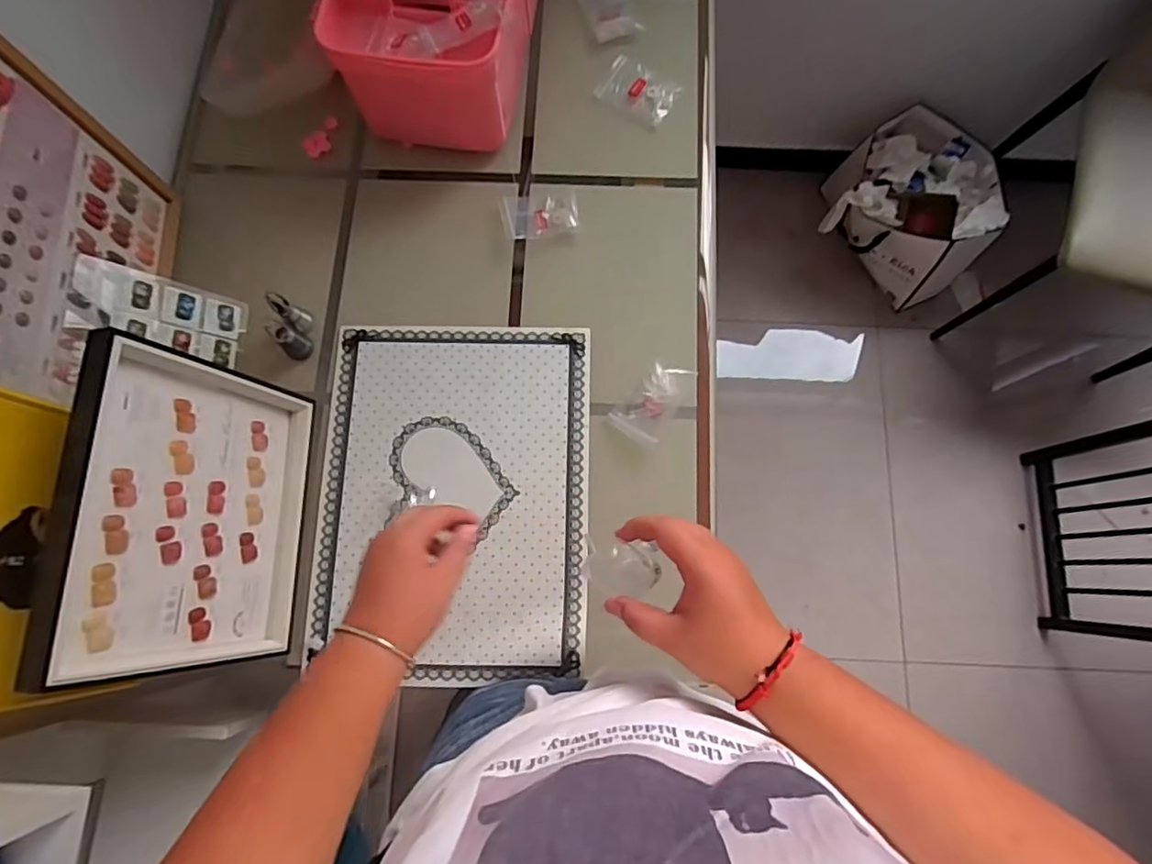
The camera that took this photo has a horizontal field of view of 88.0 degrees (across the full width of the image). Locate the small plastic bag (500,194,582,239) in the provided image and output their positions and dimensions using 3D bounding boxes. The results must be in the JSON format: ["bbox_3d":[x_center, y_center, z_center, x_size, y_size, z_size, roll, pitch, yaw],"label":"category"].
[{"bbox_3d":[-0.043,-0.267,0.727,0.092,0.009,0.059,-5,77,-2],"label":"small plastic bag"}]

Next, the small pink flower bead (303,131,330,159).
[{"bbox_3d":[-0.334,-0.370,0.770,0.032,0.011,0.029,-32,79,-8],"label":"small pink flower bead"}]

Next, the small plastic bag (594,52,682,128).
[{"bbox_3d":[0.080,-0.439,0.770,0.099,0.014,0.065,37,79,7],"label":"small plastic bag"}]

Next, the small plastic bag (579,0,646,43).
[{"bbox_3d":[0.046,-0.556,0.789,0.066,0.008,0.089,-15,77,-4],"label":"small plastic bag"}]

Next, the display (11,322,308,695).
[{"bbox_3d":[-0.343,0.072,0.543,0.018,0.228,0.272,-4,76,19],"label":"display"}]

